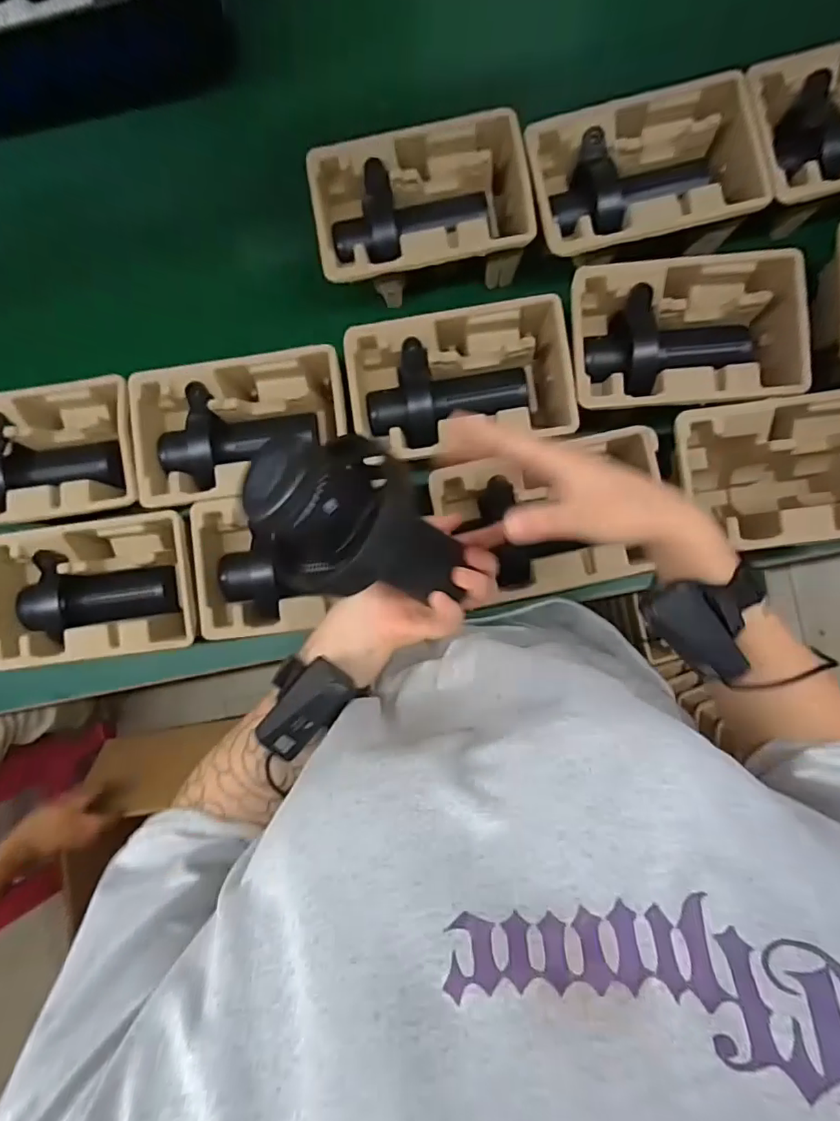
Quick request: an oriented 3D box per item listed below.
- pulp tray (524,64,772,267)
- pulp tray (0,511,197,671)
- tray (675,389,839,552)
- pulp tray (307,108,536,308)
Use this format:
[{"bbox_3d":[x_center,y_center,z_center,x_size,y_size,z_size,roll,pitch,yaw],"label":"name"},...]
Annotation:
[{"bbox_3d":[0.233,-0.402,0.581,0.224,0.076,0.153,-12,87,4],"label":"pulp tray"},{"bbox_3d":[-0.357,0.034,0.596,0.231,0.051,0.146,-8,87,4],"label":"pulp tray"},{"bbox_3d":[0.380,-0.088,0.569,0.224,0.127,0.141,-7,87,4],"label":"tray"},{"bbox_3d":[0.003,-0.385,0.604,0.223,0.103,0.141,-9,87,4],"label":"pulp tray"}]

